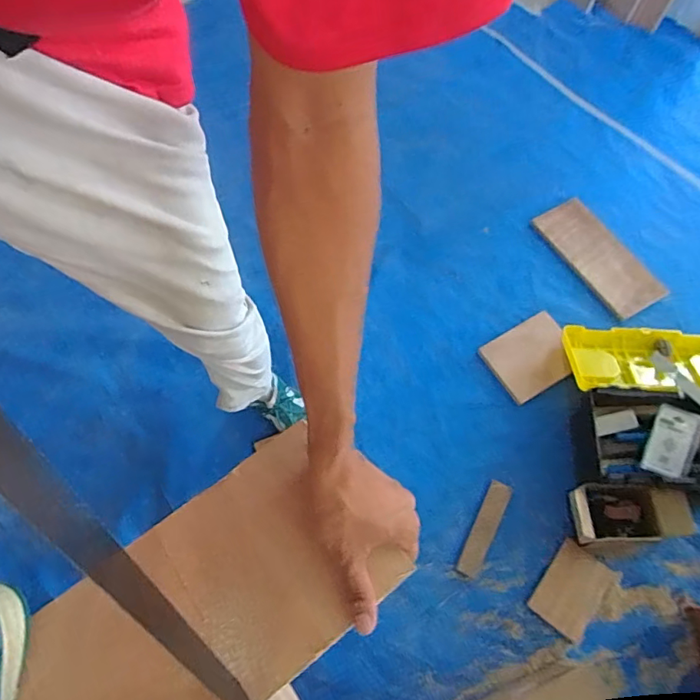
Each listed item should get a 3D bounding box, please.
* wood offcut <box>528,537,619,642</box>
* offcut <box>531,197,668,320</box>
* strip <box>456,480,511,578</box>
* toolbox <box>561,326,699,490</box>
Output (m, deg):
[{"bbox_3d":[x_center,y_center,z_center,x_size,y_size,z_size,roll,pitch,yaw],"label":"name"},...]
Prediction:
[{"bbox_3d":[0.472,0.505,1.056,0.114,0.006,0.172,37,70,16],"label":"wood offcut"},{"bbox_3d":[0.679,-0.265,1.371,0.157,0.024,0.373,-26,68,-12],"label":"offcut"},{"bbox_3d":[0.301,0.399,1.120,0.048,0.013,0.213,26,75,6],"label":"strip"},{"bbox_3d":[0.733,0.112,1.152,0.440,0.146,0.408,4,65,2],"label":"toolbox"}]

